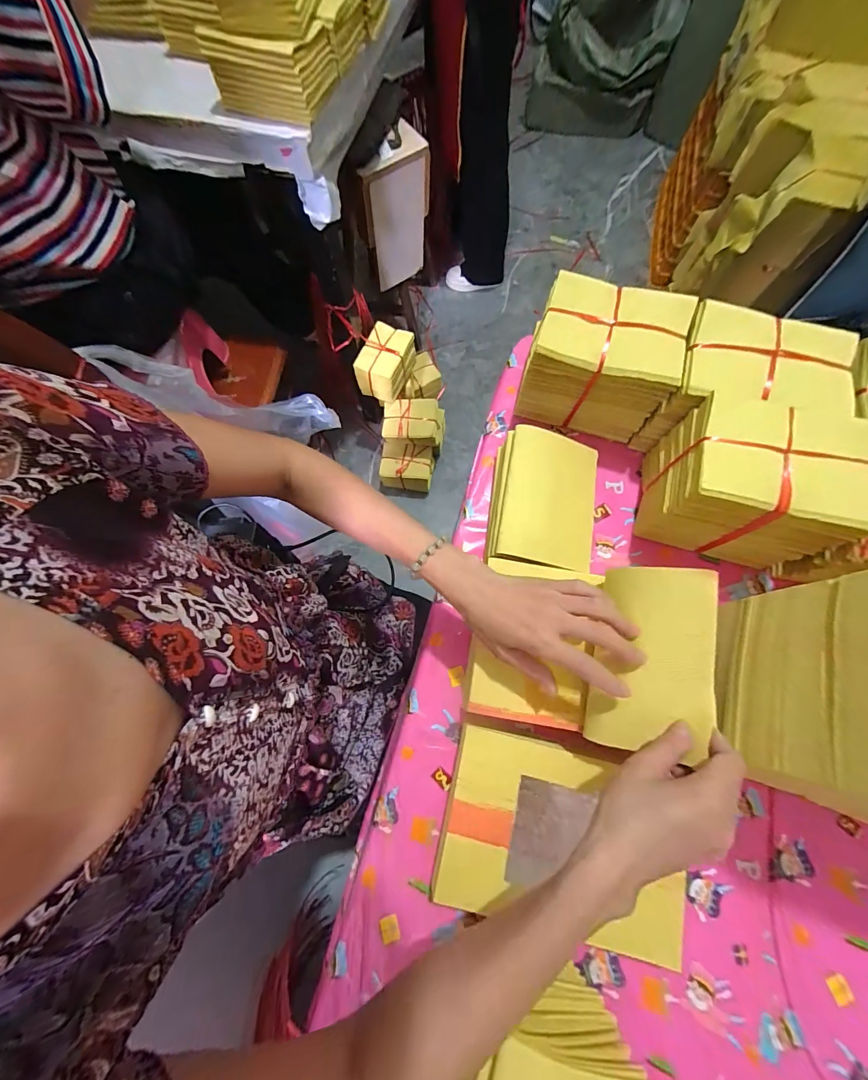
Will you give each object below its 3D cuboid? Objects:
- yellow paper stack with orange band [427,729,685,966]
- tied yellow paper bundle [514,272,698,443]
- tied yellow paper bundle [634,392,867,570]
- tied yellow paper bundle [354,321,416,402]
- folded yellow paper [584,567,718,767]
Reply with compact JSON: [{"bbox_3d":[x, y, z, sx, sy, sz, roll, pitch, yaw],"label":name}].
[{"bbox_3d":[0.127,0.296,0.384,0.226,0.045,0.154,14,75,4],"label":"yellow paper stack with orange band"},{"bbox_3d":[0.206,-0.225,0.482,0.163,0.128,0.113,16,75,5],"label":"tied yellow paper bundle"},{"bbox_3d":[0.344,-0.061,0.423,0.162,0.132,0.123,12,75,4],"label":"tied yellow paper bundle"},{"bbox_3d":[-0.144,-0.530,1.143,0.129,0.125,0.159,22,76,6],"label":"tied yellow paper bundle"},{"bbox_3d":[0.187,0.104,0.331,0.093,0.011,0.157,2,89,33],"label":"folded yellow paper"}]

